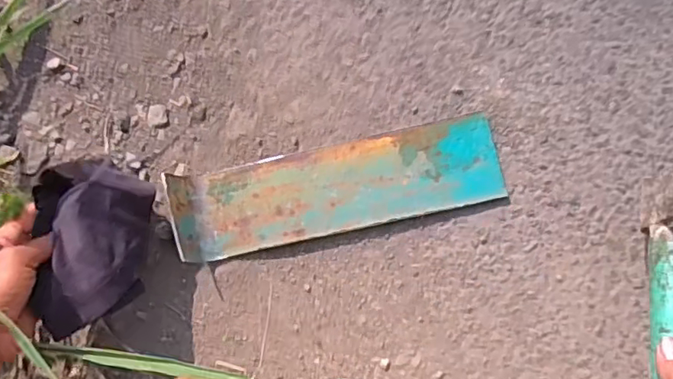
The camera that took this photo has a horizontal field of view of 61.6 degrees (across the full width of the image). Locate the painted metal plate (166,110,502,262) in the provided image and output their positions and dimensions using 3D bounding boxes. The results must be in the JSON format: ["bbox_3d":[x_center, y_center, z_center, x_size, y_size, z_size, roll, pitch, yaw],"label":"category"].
[{"bbox_3d":[-0.001,0.000,0.568,0.324,0.043,0.093,-12,85,6],"label":"painted metal plate"}]

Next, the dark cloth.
[{"bbox_3d":[-0.216,0.049,0.509,0.096,0.031,0.148,3,79,-26],"label":"dark cloth"}]

